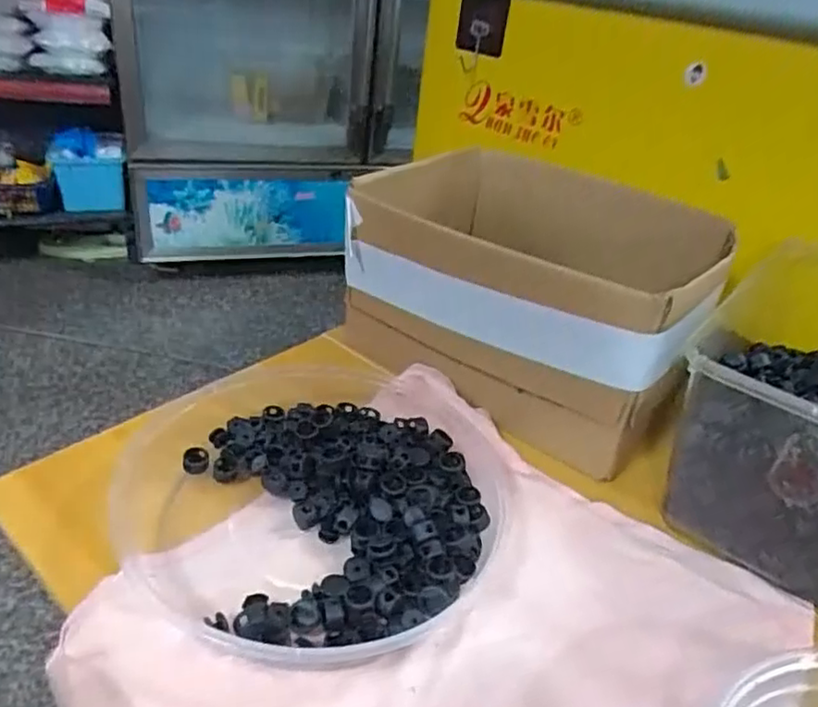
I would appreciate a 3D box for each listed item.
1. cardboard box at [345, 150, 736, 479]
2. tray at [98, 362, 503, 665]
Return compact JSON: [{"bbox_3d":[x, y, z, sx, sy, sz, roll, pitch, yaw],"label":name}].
[{"bbox_3d":[0.109,-0.067,0.583,0.283,0.147,0.253,23,36,22],"label":"cardboard box"},{"bbox_3d":[-0.050,0.088,0.424,0.247,0.034,0.231,5,33,-4],"label":"tray"}]

